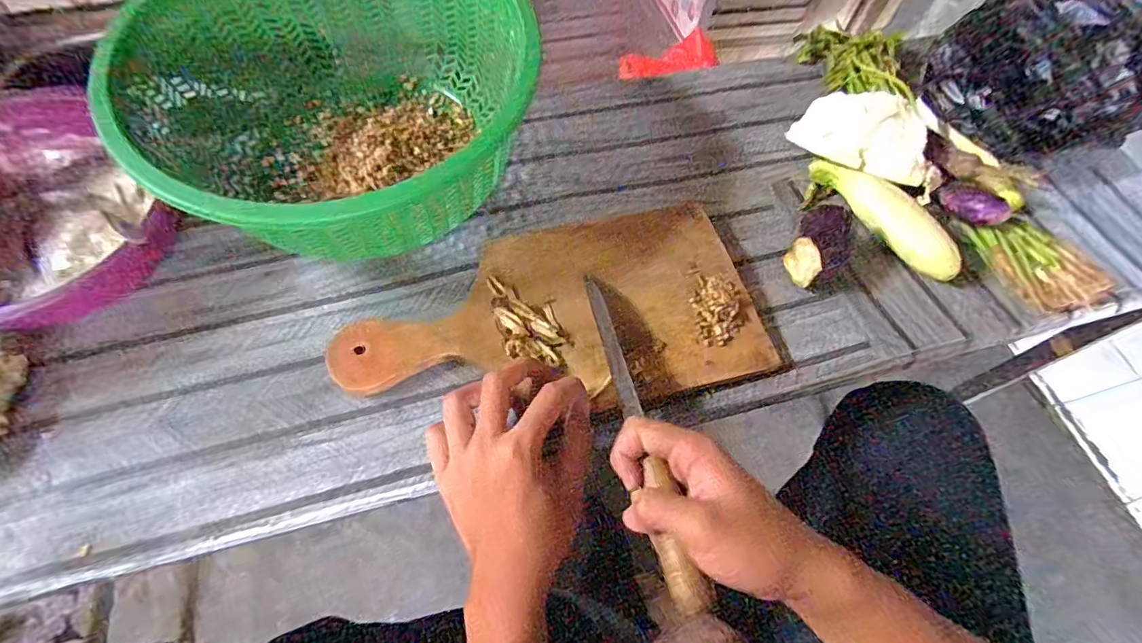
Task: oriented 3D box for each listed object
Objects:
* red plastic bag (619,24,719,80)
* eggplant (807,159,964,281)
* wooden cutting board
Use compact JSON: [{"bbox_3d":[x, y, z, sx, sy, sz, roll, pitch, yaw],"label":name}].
[{"bbox_3d":[0.128,-0.353,0.674,0.123,0.035,0.066,3,61,-2],"label":"red plastic bag"},{"bbox_3d":[0.307,-0.107,0.498,0.037,0.034,0.165,-26,65,-16],"label":"eggplant"},{"bbox_3d":[-0.017,-0.005,0.429,0.337,0.026,0.176,-12,62,-9],"label":"wooden cutting board"}]

